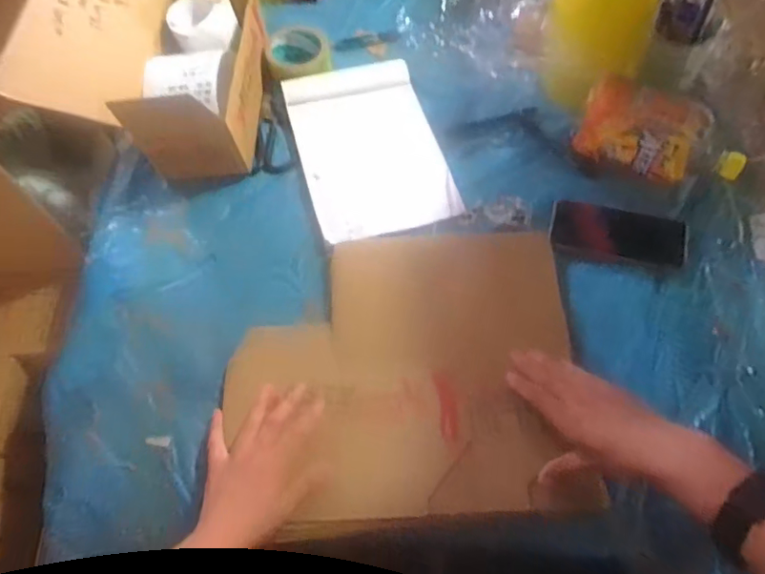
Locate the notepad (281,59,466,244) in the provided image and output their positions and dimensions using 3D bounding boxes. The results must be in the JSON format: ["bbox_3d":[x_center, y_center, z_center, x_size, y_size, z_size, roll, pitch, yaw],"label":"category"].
[{"bbox_3d":[-0.020,-0.195,0.746,0.183,0.018,0.280,-15,70,-7],"label":"notepad"}]

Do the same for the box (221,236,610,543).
[{"bbox_3d":[0.021,0.097,0.589,0.379,0.061,0.307,-4,64,1],"label":"box"}]

